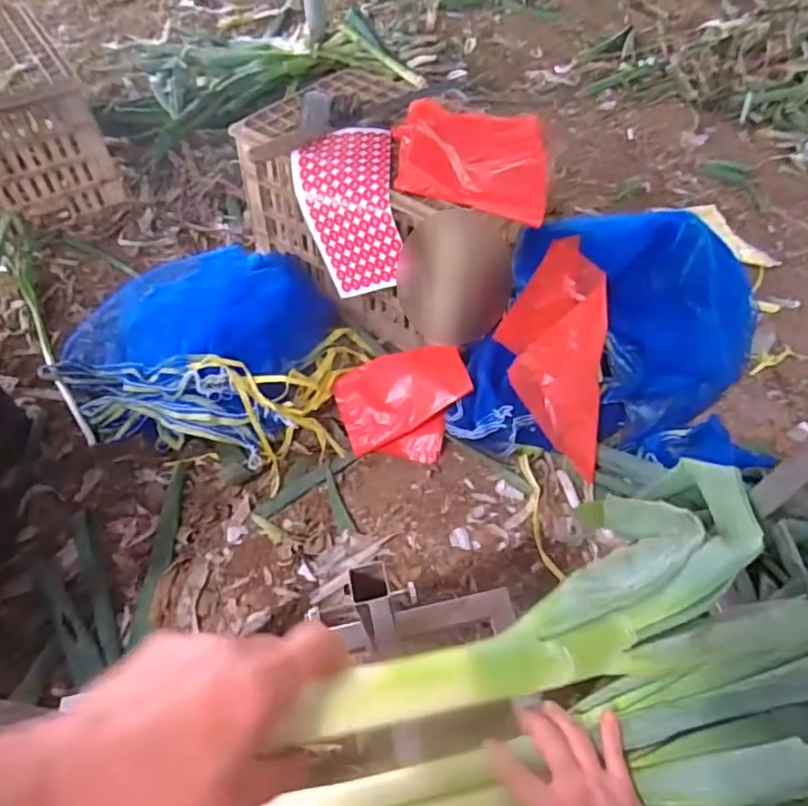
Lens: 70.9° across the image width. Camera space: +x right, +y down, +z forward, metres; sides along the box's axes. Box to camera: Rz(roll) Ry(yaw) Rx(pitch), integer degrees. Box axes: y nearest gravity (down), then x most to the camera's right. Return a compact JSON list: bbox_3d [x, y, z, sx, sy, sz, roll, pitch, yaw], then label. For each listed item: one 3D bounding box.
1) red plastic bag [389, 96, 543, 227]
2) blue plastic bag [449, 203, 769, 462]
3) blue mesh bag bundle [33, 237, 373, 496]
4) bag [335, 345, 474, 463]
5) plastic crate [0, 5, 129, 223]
[{"bbox_3d":[0.105,-0.400,0.907,0.239,0.045,0.259,7,52,3],"label":"red plastic bag"},{"bbox_3d":[0.351,-0.101,0.956,0.493,0.221,0.390,7,54,3],"label":"blue plastic bag"},{"bbox_3d":[-0.345,-0.117,1.009,0.532,0.120,0.401,15,55,10],"label":"blue mesh bag bundle"},{"bbox_3d":[0.006,0.003,0.943,0.216,0.038,0.185,-19,78,9],"label":"bag"},{"bbox_3d":[-0.904,-0.627,1.264,0.335,0.259,0.470,-29,59,-22],"label":"plastic crate"}]

